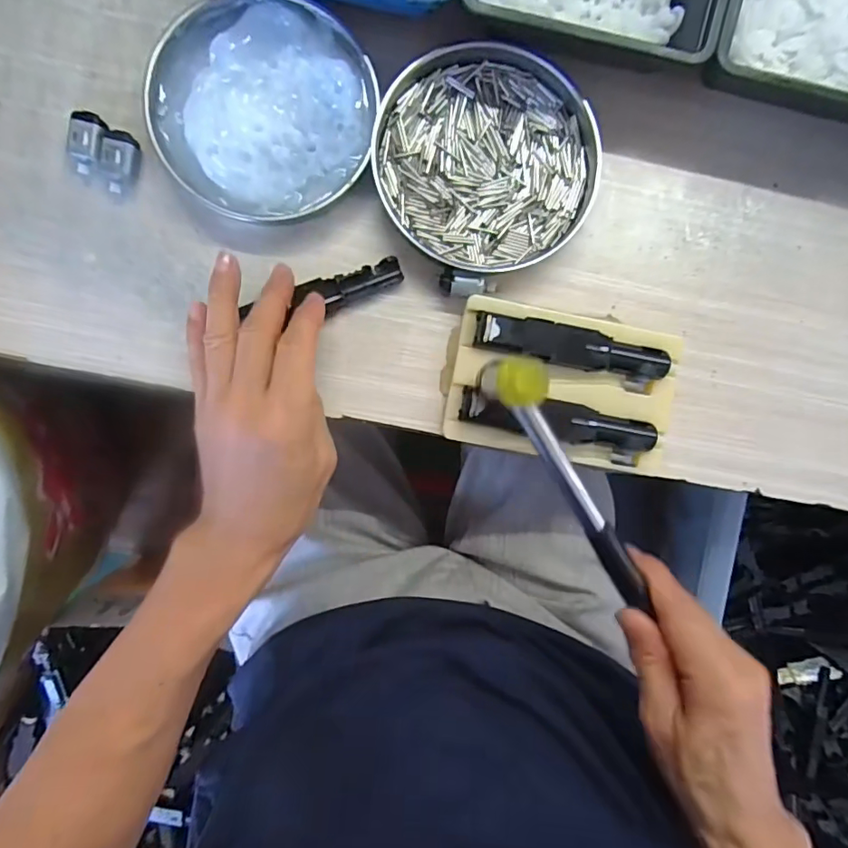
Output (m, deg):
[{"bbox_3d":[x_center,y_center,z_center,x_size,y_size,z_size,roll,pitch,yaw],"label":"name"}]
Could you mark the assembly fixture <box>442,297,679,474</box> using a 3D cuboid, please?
[{"bbox_3d":[0.087,-0.022,0.322,0.139,0.030,0.087,10,89,-4],"label":"assembly fixture"}]

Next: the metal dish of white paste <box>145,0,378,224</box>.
[{"bbox_3d":[-0.096,-0.189,0.312,0.125,0.027,0.129,0,90,-4],"label":"metal dish of white paste"}]

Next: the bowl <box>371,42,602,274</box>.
[{"bbox_3d":[0.037,-0.162,0.321,0.129,0.023,0.132,0,90,-4],"label":"bowl"}]

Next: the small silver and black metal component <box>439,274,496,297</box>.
[{"bbox_3d":[0.027,-0.084,0.319,0.035,0.010,0.013,9,90,-4],"label":"small silver and black metal component"}]

